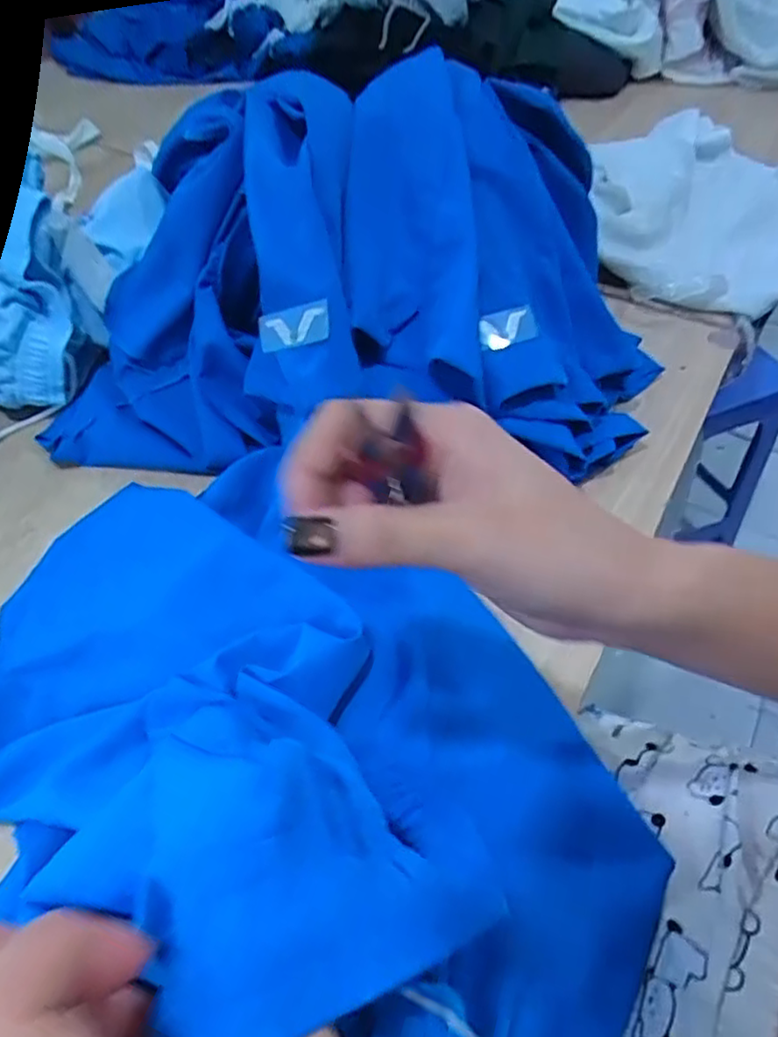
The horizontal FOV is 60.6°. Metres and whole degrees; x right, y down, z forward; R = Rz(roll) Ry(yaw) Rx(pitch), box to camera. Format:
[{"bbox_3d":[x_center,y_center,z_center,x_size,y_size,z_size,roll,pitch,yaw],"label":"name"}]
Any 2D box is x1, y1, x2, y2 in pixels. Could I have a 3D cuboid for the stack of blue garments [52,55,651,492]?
[{"bbox_3d":[-0.021,-0.178,0.519,0.481,0.204,0.266,5,53,4],"label":"stack of blue garments"}]

